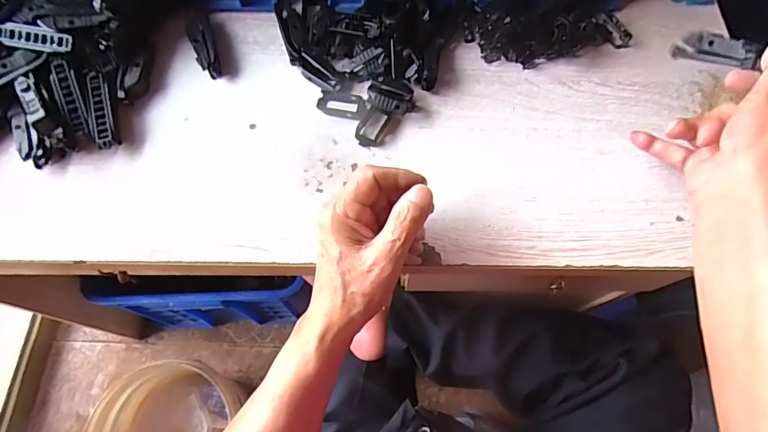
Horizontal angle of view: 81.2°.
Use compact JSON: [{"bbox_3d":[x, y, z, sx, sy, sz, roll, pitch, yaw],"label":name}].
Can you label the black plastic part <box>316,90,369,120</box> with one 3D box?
[{"bbox_3d":[-0.040,-0.110,0.439,0.049,0.007,0.029,10,68,2],"label":"black plastic part"}]

